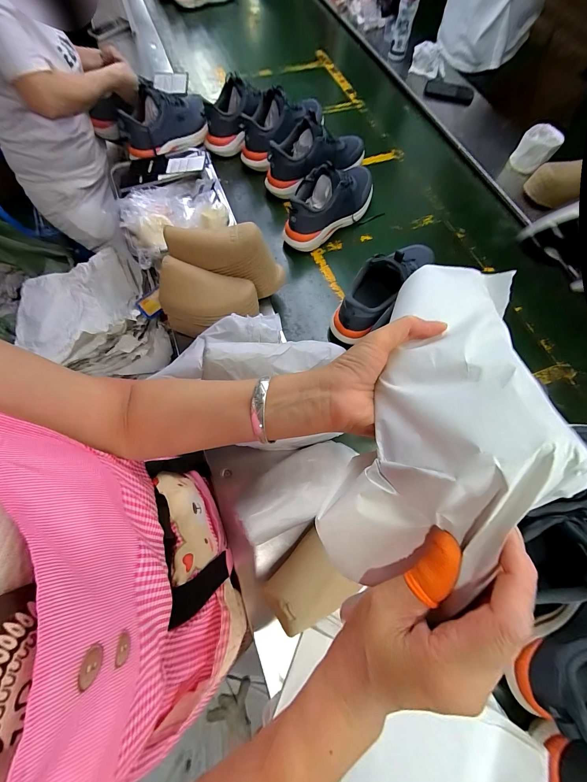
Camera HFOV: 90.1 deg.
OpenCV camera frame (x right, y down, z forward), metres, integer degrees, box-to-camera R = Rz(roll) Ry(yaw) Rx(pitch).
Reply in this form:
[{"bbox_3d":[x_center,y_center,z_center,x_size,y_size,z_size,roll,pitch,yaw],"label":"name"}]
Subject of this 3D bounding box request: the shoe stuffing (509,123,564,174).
[{"bbox_3d":[0.736,-0.735,0.894,0.101,0.093,0.079,38,73,13],"label":"shoe stuffing"}]

